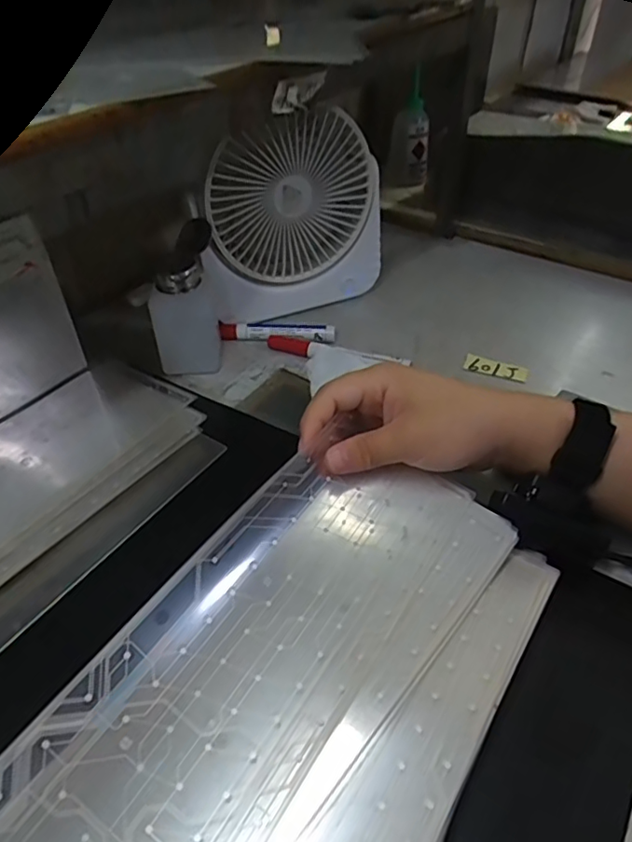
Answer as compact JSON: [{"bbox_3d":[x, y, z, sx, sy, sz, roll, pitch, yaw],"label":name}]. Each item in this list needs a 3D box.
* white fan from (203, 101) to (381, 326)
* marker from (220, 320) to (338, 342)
[{"bbox_3d":[-0.024,-0.194,0.549,0.177,0.188,0.052,-20,44,-18],"label":"white fan"},{"bbox_3d":[-0.039,-0.088,0.564,0.115,0.017,0.018,4,42,8],"label":"marker"}]

